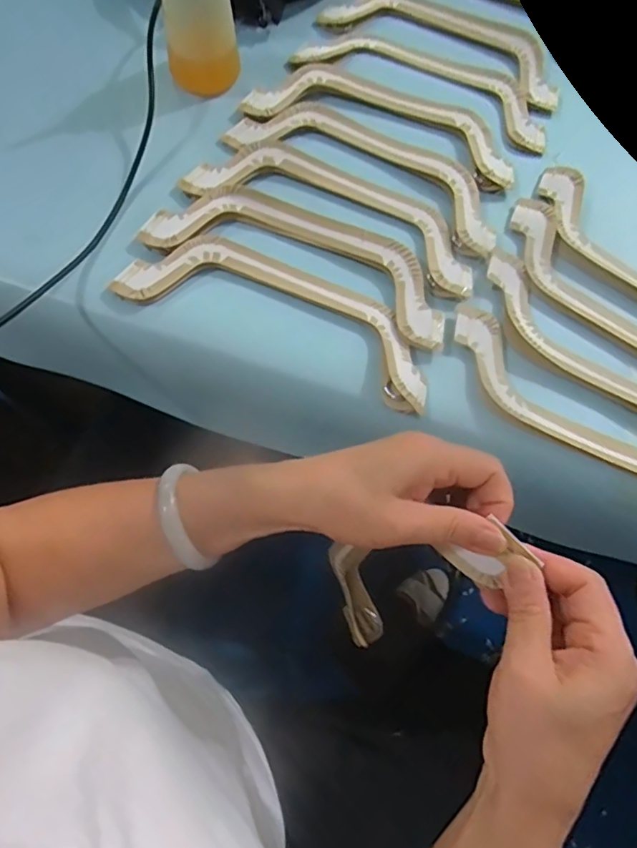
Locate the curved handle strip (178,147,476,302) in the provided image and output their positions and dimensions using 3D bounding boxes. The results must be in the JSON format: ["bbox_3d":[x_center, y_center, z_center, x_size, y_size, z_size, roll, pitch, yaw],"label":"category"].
[{"bbox_3d":[0.017,-0.191,0.480,0.268,0.014,0.082,22,71,6],"label":"curved handle strip"}]

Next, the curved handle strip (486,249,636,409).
[{"bbox_3d":[0.254,-0.059,0.436,0.264,0.014,0.078,28,71,8],"label":"curved handle strip"}]

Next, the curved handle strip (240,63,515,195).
[{"bbox_3d":[0.067,-0.295,0.520,0.259,0.012,0.104,22,71,6],"label":"curved handle strip"}]

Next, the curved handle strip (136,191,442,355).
[{"bbox_3d":[-0.012,-0.145,0.461,0.264,0.010,0.086,22,71,6],"label":"curved handle strip"}]

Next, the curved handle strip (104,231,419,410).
[{"bbox_3d":[-0.029,-0.094,0.436,0.263,0.014,0.083,23,71,6],"label":"curved handle strip"}]

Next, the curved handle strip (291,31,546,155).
[{"bbox_3d":[0.114,-0.354,0.551,0.259,0.022,0.100,19,70,5],"label":"curved handle strip"}]

